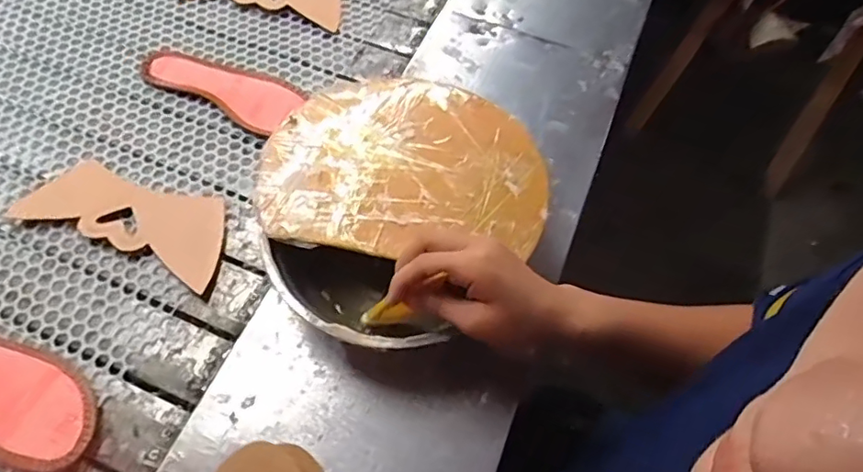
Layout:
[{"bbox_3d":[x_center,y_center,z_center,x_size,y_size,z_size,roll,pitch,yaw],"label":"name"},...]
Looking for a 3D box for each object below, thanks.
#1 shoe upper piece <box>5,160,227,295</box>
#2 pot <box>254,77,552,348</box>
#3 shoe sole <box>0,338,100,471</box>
[{"bbox_3d":[-0.297,-0.019,0.562,0.204,0.012,0.094,14,59,6],"label":"shoe upper piece"},{"bbox_3d":[-0.031,-0.031,0.514,0.258,0.059,0.238,-40,68,-23],"label":"pot"},{"bbox_3d":[-0.370,0.120,0.473,0.217,0.021,0.075,21,60,10],"label":"shoe sole"}]

